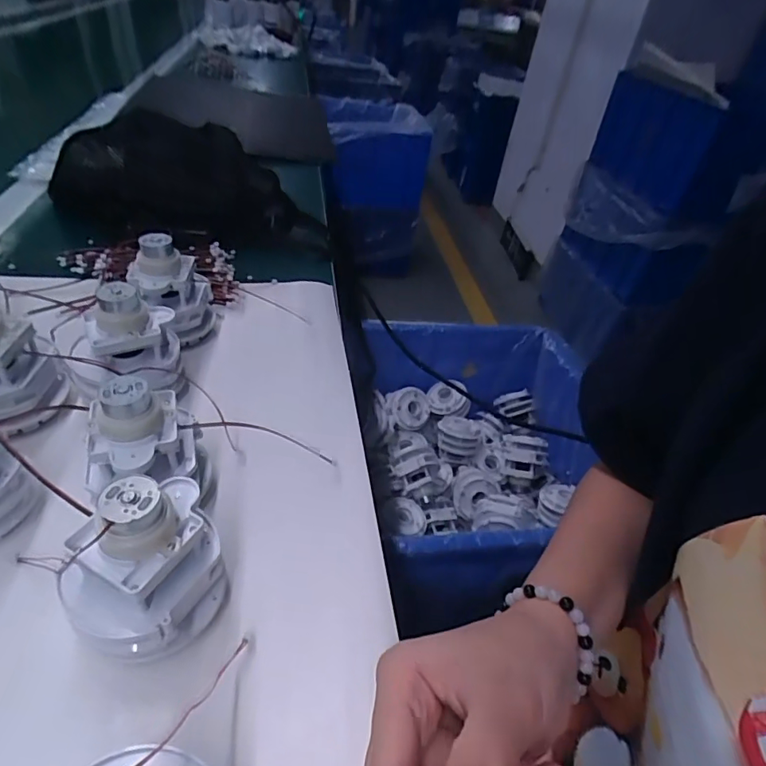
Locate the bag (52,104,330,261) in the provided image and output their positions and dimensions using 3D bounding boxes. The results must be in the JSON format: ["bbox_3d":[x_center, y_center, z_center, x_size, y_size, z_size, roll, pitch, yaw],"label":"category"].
[{"bbox_3d":[-0.212,-0.220,0.547,0.302,0.094,0.093,13,40,4],"label":"bag"}]

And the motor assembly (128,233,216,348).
[{"bbox_3d":[-0.168,-0.076,0.404,0.068,0.081,0.047,-28,52,-36],"label":"motor assembly"}]

